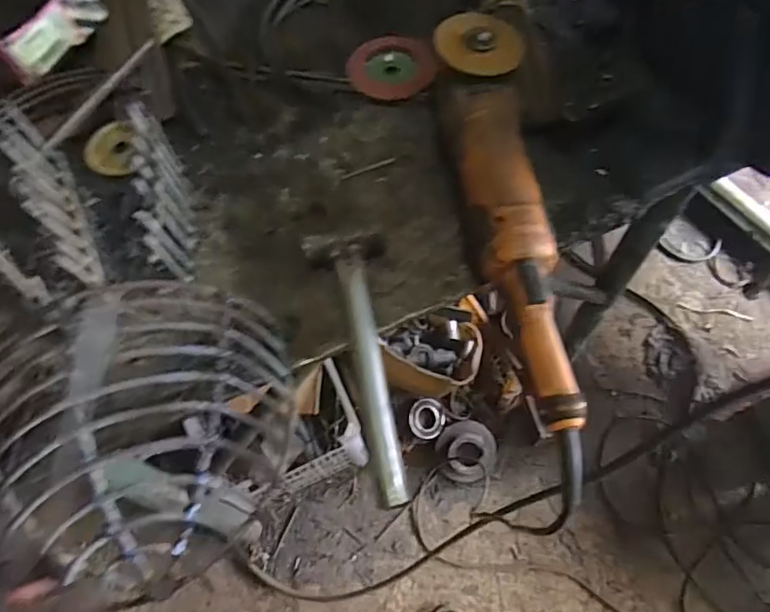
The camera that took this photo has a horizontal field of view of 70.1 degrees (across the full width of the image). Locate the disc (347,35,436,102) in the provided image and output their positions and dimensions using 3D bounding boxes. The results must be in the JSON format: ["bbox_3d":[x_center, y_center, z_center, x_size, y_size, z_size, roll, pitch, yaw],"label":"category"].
[{"bbox_3d":[0.007,-0.265,0.609,0.090,0.007,0.093,-1,65,2],"label":"disc"}]

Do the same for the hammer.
[{"bbox_3d":[-0.017,0.044,0.451,0.064,0.026,0.232,-10,65,-2],"label":"hammer"}]

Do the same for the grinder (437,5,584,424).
[{"bbox_3d":[0.099,-0.078,0.461,0.082,0.096,0.363,-4,64,1],"label":"grinder"}]

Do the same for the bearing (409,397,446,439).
[{"bbox_3d":[0.094,0.256,1.252,0.082,0.015,0.087,30,76,-7],"label":"bearing"}]

